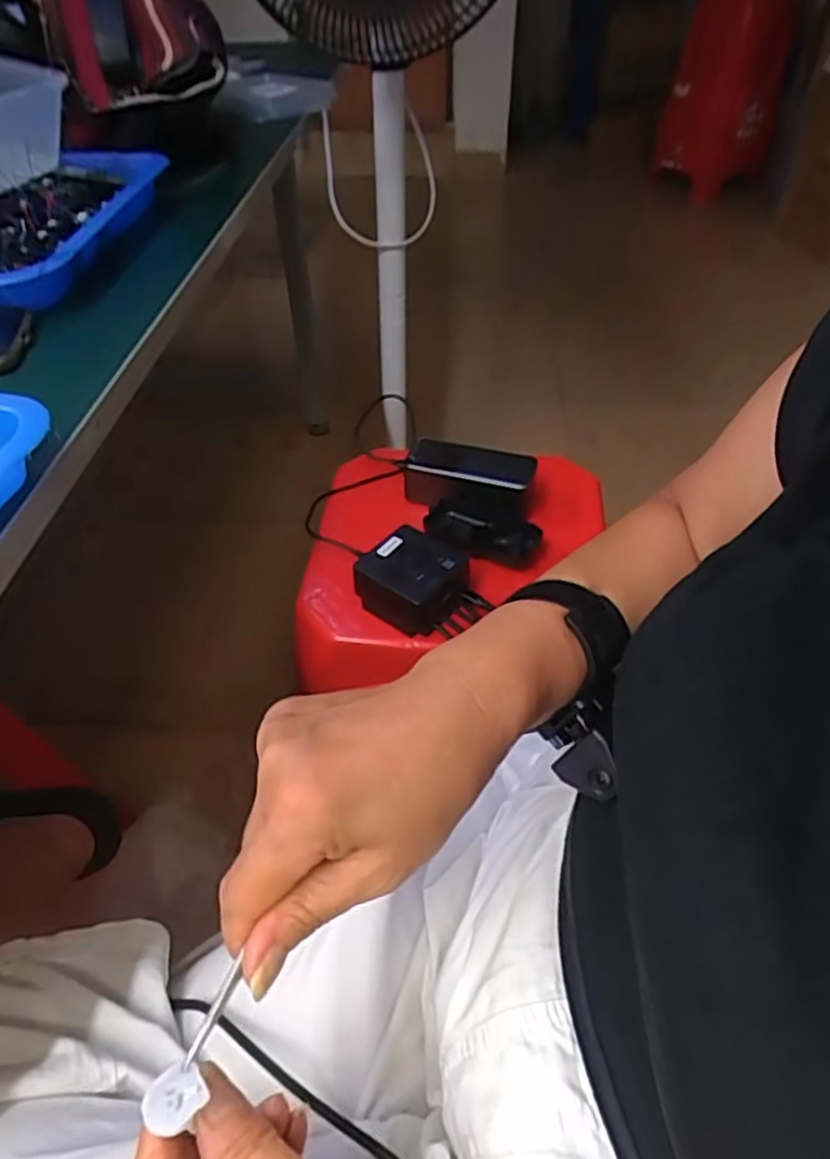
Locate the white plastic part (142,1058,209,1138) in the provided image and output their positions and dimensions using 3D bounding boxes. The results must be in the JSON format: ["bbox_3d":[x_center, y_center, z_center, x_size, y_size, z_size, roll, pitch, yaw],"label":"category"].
[{"bbox_3d":[-0.077,0.165,0.221,0.019,0.004,0.016,-34,58,-25],"label":"white plastic part"}]

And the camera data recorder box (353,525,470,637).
[{"bbox_3d":[-0.002,0.001,0.607,0.080,0.050,0.080,-36,55,-29],"label":"camera data recorder box"}]

